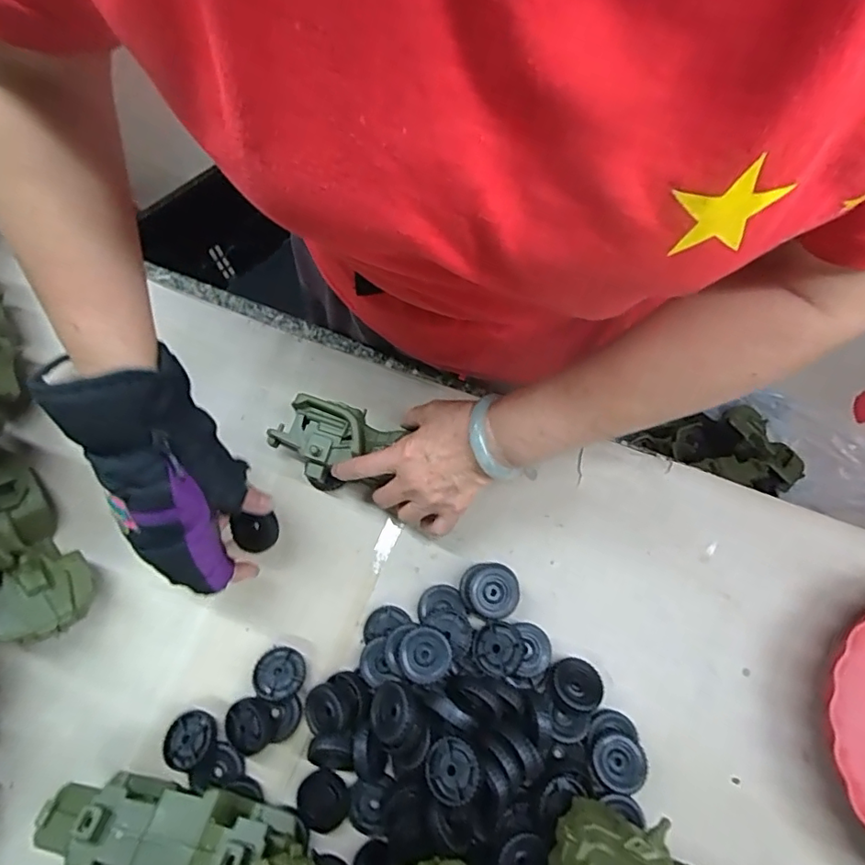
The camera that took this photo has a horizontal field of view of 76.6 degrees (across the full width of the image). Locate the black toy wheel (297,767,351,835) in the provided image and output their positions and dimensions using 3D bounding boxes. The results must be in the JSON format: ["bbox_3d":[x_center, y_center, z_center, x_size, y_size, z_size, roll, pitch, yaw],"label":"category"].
[{"bbox_3d":[-0.089,0.299,0.445,0.043,0.009,0.040,0,72,0],"label":"black toy wheel"}]

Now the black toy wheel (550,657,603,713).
[{"bbox_3d":[0.122,0.214,0.469,0.041,0.029,0.037,27,74,9],"label":"black toy wheel"}]

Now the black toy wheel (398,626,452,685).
[{"bbox_3d":[-0.006,0.181,0.445,0.040,0.009,0.042,0,72,0],"label":"black toy wheel"}]

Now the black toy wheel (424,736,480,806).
[{"bbox_3d":[0.017,0.254,0.411,0.043,0.016,0.042,14,72,33],"label":"black toy wheel"}]

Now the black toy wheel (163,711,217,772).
[{"bbox_3d":[-0.204,0.258,0.457,0.040,0.014,0.044,0,72,0],"label":"black toy wheel"}]

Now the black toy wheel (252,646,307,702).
[{"bbox_3d":[-0.132,0.208,0.472,0.044,0.014,0.041,0,72,1],"label":"black toy wheel"}]

